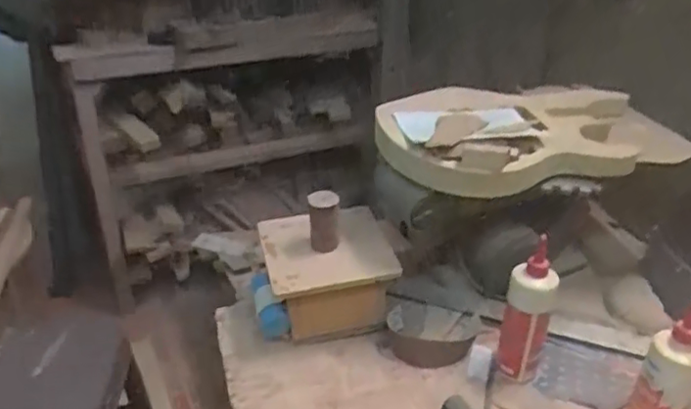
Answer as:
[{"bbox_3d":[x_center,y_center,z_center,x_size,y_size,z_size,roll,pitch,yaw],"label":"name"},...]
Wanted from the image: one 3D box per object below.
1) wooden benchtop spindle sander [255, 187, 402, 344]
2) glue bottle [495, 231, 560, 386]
[{"bbox_3d":[-0.032,0.097,1.028,0.194,0.212,0.160,-5,33,-12],"label":"wooden benchtop spindle sander"},{"bbox_3d":[0.272,0.163,0.938,0.069,0.214,0.065,15,34,19],"label":"glue bottle"}]

